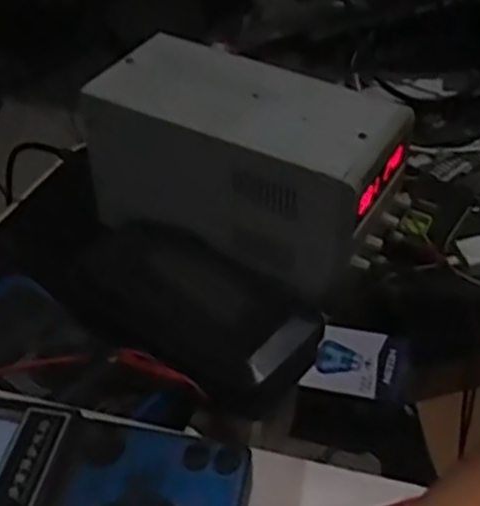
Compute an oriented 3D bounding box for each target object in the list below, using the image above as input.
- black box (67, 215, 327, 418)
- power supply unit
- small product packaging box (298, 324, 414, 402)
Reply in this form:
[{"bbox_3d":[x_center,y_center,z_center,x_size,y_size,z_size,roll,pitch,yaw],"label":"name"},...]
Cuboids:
[{"bbox_3d":[-0.047,0.044,0.647,0.234,0.054,0.127,21,48,27],"label":"black box"},{"bbox_3d":[0.005,-0.082,0.687,0.259,0.132,0.140,25,44,27],"label":"power supply unit"},{"bbox_3d":[0.138,0.128,0.895,0.113,0.014,0.079,11,68,17],"label":"small product packaging box"}]

